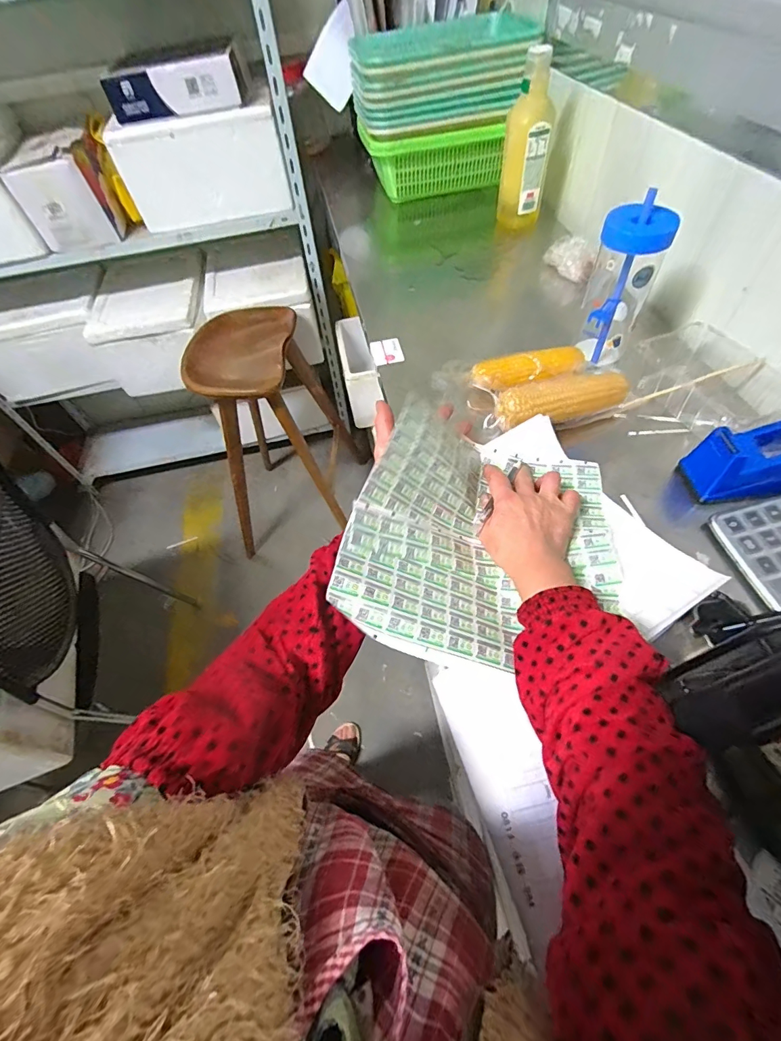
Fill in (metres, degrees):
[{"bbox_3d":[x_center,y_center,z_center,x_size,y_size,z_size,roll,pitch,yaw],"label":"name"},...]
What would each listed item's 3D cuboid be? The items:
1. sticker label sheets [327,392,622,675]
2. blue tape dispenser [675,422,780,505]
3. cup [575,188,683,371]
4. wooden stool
[{"bbox_3d":[0.096,-0.003,0.413,0.255,0.109,0.268,5,57,9],"label":"sticker label sheets"},{"bbox_3d":[0.412,-0.070,0.448,0.160,0.068,0.063,-13,55,13],"label":"blue tape dispenser"},{"bbox_3d":[0.300,-0.304,0.560,0.077,0.184,0.080,22,61,19],"label":"cup"},{"bbox_3d":[-0.386,-0.265,1.421,0.340,0.713,0.488,3,57,7],"label":"wooden stool"}]

